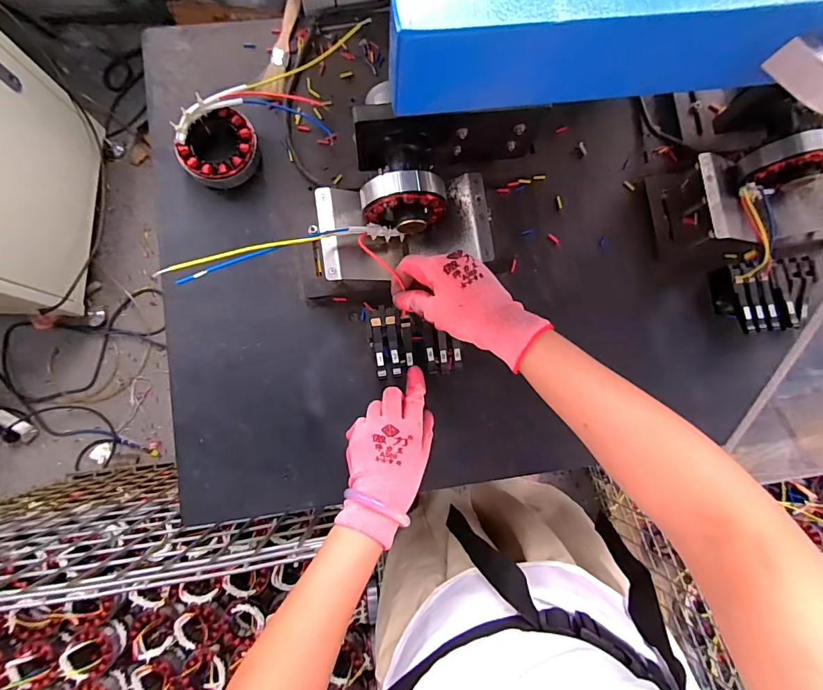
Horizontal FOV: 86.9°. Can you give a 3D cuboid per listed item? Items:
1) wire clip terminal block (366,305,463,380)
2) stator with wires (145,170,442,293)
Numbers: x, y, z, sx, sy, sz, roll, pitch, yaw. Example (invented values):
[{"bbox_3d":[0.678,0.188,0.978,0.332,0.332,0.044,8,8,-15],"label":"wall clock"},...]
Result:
[{"bbox_3d":[0.005,-0.004,0.488,0.100,0.024,0.075,-6,85,-4],"label":"wire clip terminal block"},{"bbox_3d":[-0.083,-0.097,0.421,0.264,0.087,0.088,-22,86,-20],"label":"stator with wires"}]

